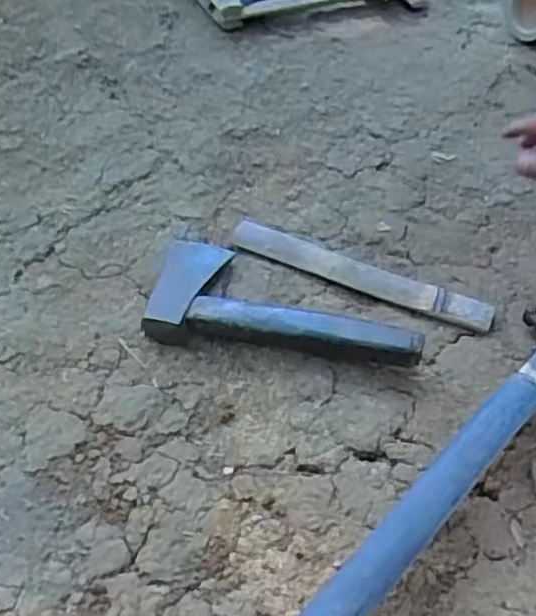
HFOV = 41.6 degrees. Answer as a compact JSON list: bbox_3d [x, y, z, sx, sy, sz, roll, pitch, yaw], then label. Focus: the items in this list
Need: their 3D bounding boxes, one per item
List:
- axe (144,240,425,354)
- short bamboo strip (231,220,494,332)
[{"bbox_3d":[0.016,-0.011,0.679,0.259,0.038,0.124,9,49,6],"label":"axe"},{"bbox_3d":[0.093,-0.036,0.720,0.272,0.014,0.039,20,51,15],"label":"short bamboo strip"}]

